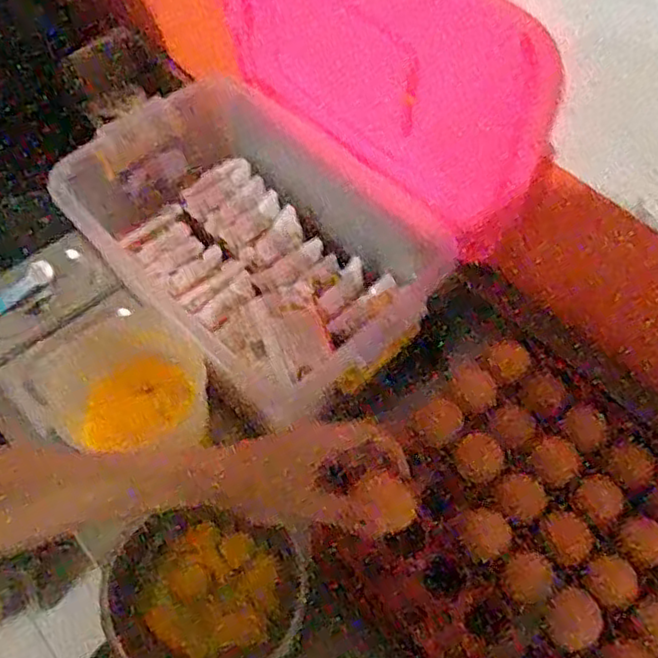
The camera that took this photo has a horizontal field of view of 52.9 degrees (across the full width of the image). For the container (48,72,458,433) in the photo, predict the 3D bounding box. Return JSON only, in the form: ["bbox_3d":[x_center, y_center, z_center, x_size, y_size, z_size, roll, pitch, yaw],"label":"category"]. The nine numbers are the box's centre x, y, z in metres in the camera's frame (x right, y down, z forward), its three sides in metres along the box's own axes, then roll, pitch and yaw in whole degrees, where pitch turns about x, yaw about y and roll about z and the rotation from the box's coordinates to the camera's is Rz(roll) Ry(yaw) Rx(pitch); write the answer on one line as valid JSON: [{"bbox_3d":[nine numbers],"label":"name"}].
[{"bbox_3d":[-0.107,-0.132,0.853,0.411,0.129,0.300,40,67,21],"label":"container"}]

